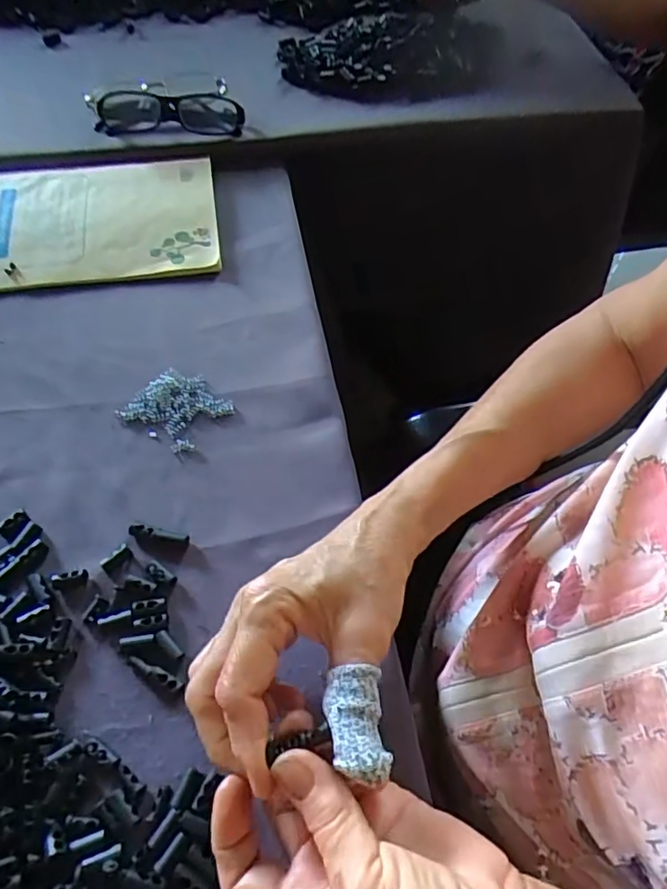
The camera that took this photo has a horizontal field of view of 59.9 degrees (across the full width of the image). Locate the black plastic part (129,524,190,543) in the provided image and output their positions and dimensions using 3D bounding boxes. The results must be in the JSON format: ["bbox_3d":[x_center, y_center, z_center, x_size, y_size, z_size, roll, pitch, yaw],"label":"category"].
[{"bbox_3d":[-0.105,0.055,0.348,0.037,0.010,0.008,11,59,6],"label":"black plastic part"}]

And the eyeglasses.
[{"bbox_3d":[-0.156,-0.310,0.529,0.142,0.030,0.047,-2,59,-1],"label":"eyeglasses"}]

